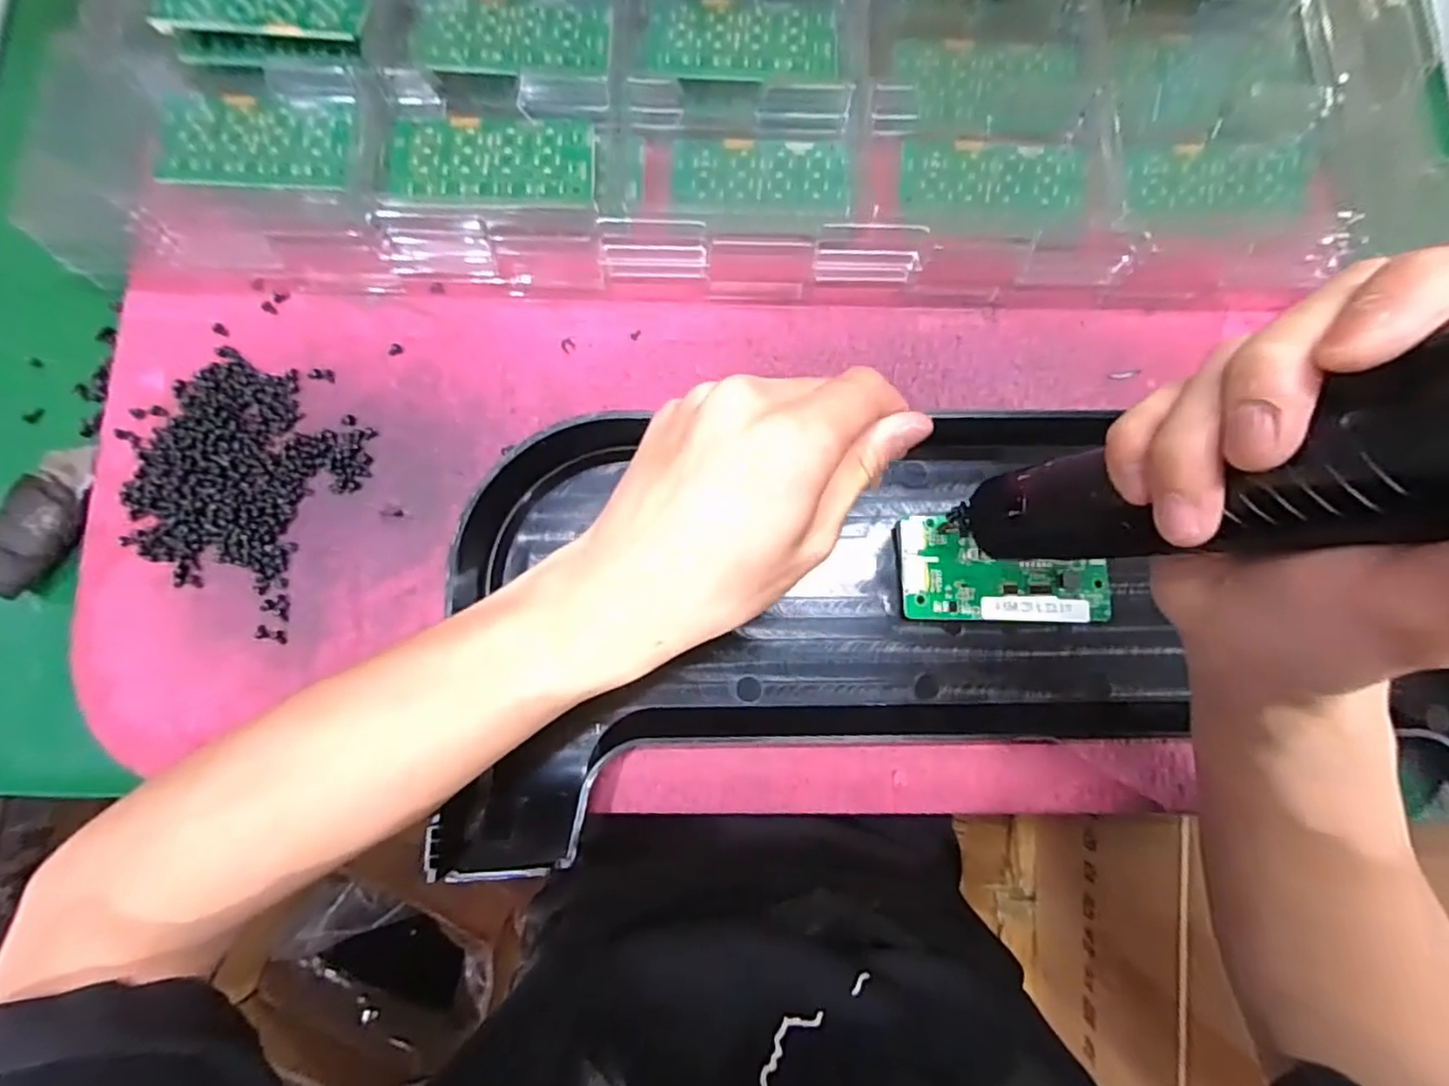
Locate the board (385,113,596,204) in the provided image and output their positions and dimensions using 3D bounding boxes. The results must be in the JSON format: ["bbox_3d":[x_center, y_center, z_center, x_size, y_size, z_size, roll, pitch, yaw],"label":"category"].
[{"bbox_3d":[-0.110,-0.183,0.313,0.094,0.004,0.046,-1,78,-3],"label":"board"}]

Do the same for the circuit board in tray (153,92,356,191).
[{"bbox_3d":[-0.226,-0.194,0.317,0.090,0.009,0.051,0,82,-2],"label":"circuit board in tray"}]

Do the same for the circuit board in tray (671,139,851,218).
[{"bbox_3d":[0.018,-0.186,0.332,0.089,0.004,0.039,3,82,-1],"label":"circuit board in tray"}]

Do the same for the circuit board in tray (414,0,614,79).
[{"bbox_3d":[-0.104,-0.254,0.326,0.094,0.005,0.046,1,82,-2],"label":"circuit board in tray"}]

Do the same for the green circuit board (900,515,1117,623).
[{"bbox_3d":[0.129,0.013,0.304,0.093,0.009,0.046,1,82,-2],"label":"green circuit board"}]

